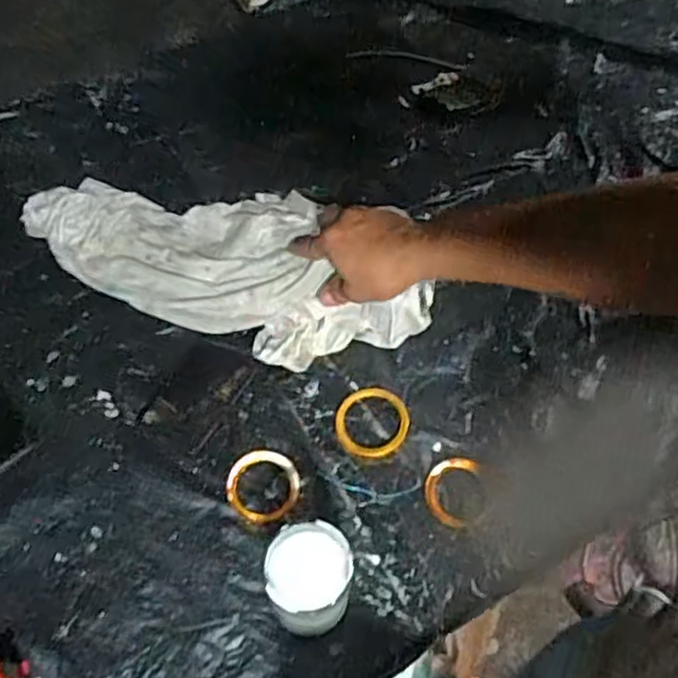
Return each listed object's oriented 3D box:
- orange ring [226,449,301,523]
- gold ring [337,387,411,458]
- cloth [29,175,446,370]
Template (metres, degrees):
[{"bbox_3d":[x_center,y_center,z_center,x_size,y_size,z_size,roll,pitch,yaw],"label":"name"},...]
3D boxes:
[{"bbox_3d":[-0.073,0.141,0.678,0.069,0.007,0.070,1,60,-2],"label":"orange ring"},{"bbox_3d":[0.034,0.084,0.718,0.073,0.004,0.078,1,60,-2],"label":"gold ring"},{"bbox_3d":[-0.123,-0.097,0.762,0.450,0.073,0.192,18,61,8],"label":"cloth"}]

